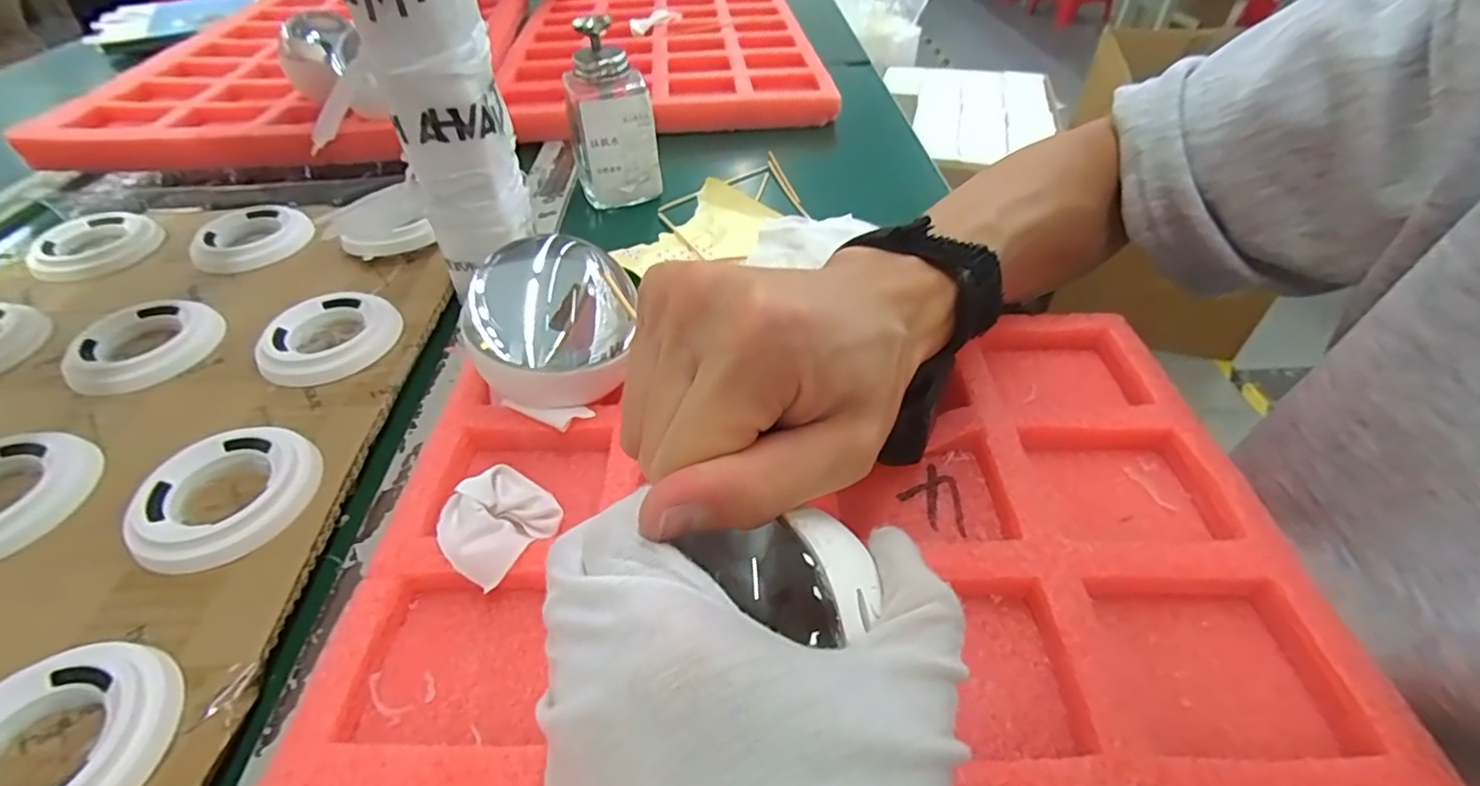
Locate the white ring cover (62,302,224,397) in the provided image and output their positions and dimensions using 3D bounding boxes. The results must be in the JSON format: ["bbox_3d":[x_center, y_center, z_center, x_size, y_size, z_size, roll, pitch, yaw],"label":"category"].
[{"bbox_3d":[-0.328,-0.027,0.346,0.068,0.014,0.064,-32,51,-28],"label":"white ring cover"}]

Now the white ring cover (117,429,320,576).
[{"bbox_3d":[-0.221,0.043,0.269,0.068,0.014,0.063,-32,52,-28],"label":"white ring cover"}]

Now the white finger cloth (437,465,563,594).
[{"bbox_3d":[-0.093,0.048,0.236,0.038,0.009,0.043,36,39,8],"label":"white finger cloth"}]

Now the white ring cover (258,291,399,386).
[{"bbox_3d":[-0.227,-0.031,0.346,0.061,0.015,0.070,33,54,31],"label":"white ring cover"}]

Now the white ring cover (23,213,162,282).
[{"bbox_3d":[-0.437,-0.100,0.423,0.065,0.017,0.070,30,52,29],"label":"white ring cover"}]

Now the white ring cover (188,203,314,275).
[{"bbox_3d":[-0.332,-0.105,0.426,0.070,0.018,0.062,-31,51,-28],"label":"white ring cover"}]

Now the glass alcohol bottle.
[{"bbox_3d":[-0.093,-0.198,0.453,0.060,0.117,0.044,-11,44,-10],"label":"glass alcohol bottle"}]

